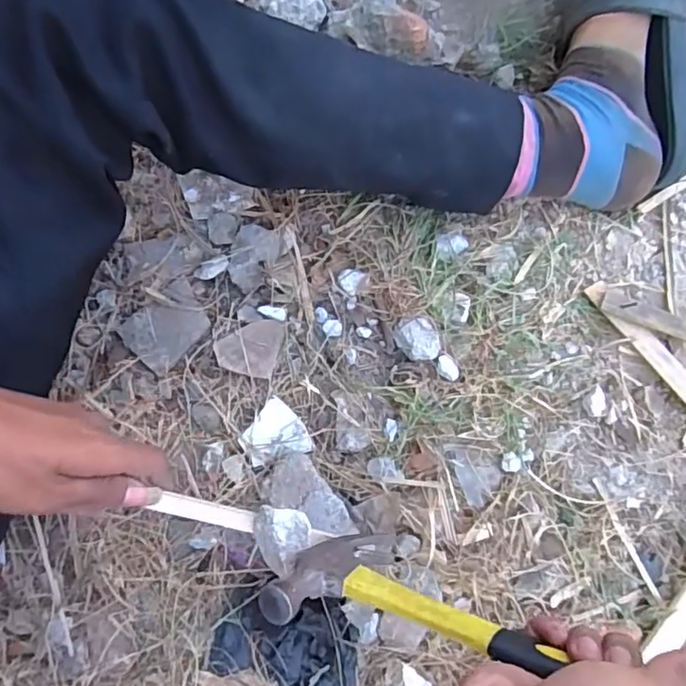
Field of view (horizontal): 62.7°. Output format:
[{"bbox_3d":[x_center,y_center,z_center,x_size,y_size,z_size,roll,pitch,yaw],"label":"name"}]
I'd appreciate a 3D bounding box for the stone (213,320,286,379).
[{"bbox_3d":[-0.079,0.002,0.473,0.052,0.005,0.049,13,74,4],"label":"stone"}]

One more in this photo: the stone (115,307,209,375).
[{"bbox_3d":[-0.154,-0.012,0.479,0.059,0.007,0.061,39,77,11],"label":"stone"}]

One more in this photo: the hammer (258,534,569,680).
[{"bbox_3d":[0.080,0.163,0.307,0.287,0.089,0.057,9,71,32],"label":"hammer"}]

